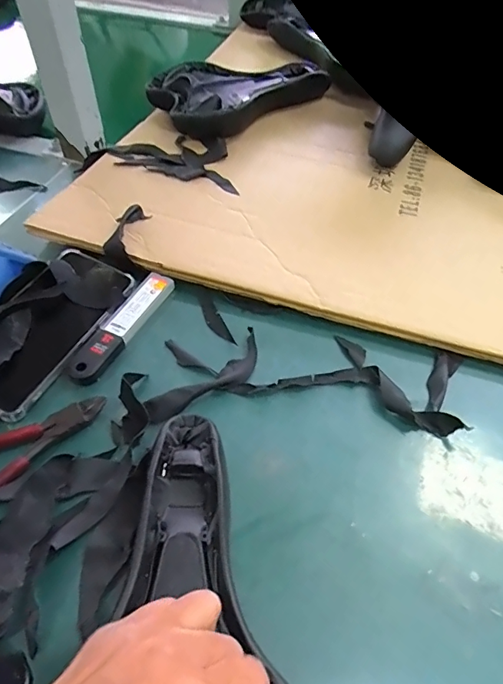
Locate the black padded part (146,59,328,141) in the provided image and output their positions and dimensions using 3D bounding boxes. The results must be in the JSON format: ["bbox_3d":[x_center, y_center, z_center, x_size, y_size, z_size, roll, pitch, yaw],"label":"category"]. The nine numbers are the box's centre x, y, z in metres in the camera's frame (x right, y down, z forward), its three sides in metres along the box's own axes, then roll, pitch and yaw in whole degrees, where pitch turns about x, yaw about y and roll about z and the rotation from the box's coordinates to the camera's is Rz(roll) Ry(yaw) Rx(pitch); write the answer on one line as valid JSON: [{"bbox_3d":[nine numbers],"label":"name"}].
[{"bbox_3d":[-0.023,-0.358,0.646,0.146,0.047,0.246,36,58,23],"label":"black padded part"}]

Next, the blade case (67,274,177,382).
[{"bbox_3d":[-0.112,-0.017,0.403,0.027,0.006,0.126,22,54,14],"label":"blade case"}]

